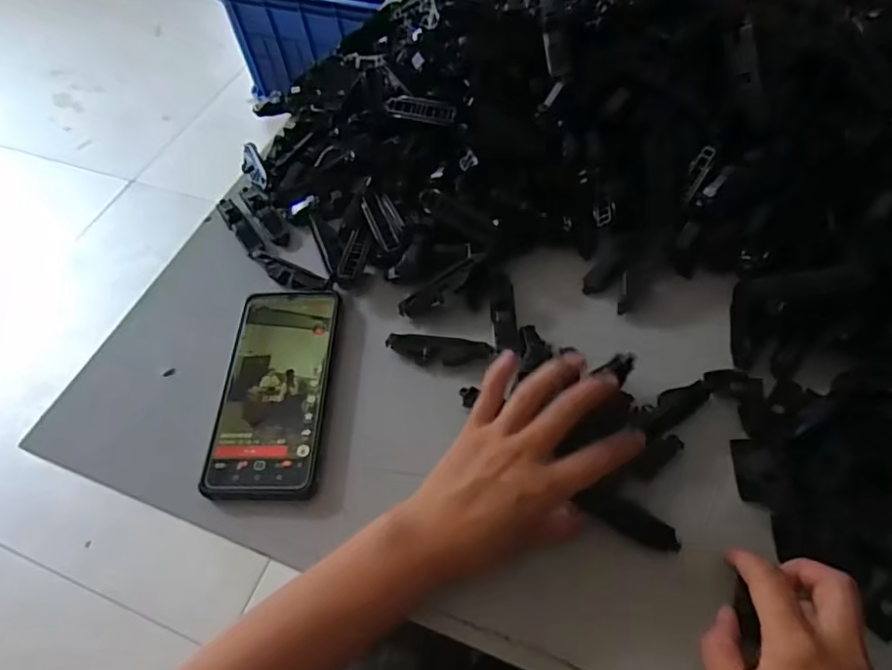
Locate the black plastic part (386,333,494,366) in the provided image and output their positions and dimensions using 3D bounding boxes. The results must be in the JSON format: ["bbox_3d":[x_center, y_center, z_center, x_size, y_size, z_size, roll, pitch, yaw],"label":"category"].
[{"bbox_3d":[-0.006,0.013,0.442,0.080,0.019,0.017,6,57,8],"label":"black plastic part"}]

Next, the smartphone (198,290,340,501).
[{"bbox_3d":[-0.126,0.037,0.436,0.076,0.015,0.169,-1,56,3],"label":"smartphone"}]

